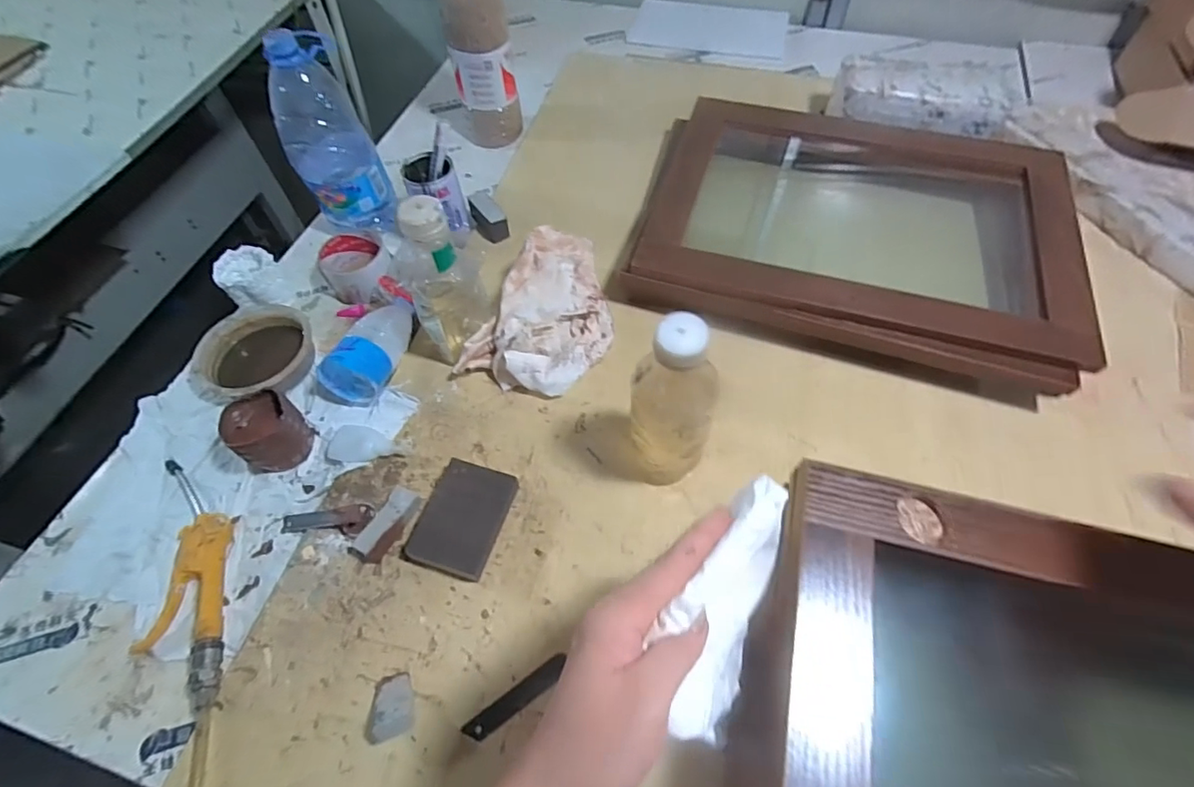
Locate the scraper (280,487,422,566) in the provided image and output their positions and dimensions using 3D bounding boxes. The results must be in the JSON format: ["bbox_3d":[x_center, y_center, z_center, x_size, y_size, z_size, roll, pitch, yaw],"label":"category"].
[{"bbox_3d":[-0.241,0.127,0.519,0.136,0.024,0.064,-6,57,14],"label":"scraper"}]

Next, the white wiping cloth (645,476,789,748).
[{"bbox_3d":[0.070,0.119,0.292,0.054,0.097,0.119,29,63,18],"label":"white wiping cloth"}]

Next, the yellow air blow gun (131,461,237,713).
[{"bbox_3d":[-0.381,0.160,0.499,0.079,0.027,0.247,-15,59,-8],"label":"yellow air blow gun"}]

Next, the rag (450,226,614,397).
[{"bbox_3d":[-0.050,-0.091,0.613,0.128,0.080,0.210,26,62,16],"label":"rag"}]

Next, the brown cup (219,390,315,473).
[{"bbox_3d":[-0.337,0.037,0.554,0.078,0.075,0.067,35,65,21],"label":"brown cup"}]

